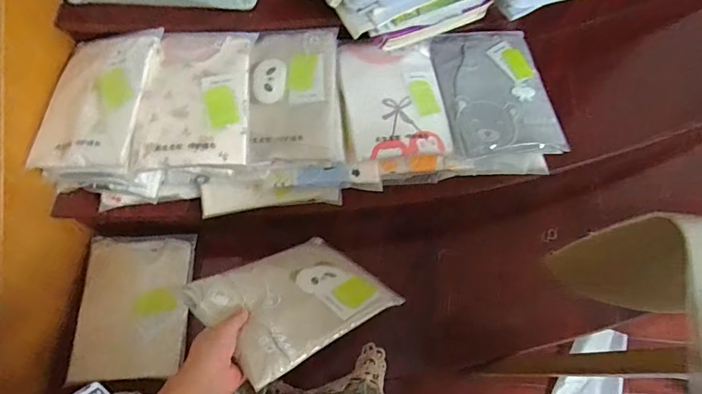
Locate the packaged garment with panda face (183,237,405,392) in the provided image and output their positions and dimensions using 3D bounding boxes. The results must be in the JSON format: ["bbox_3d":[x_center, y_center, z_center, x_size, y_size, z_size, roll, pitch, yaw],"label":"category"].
[{"bbox_3d":[-0.076,0.141,0.638,0.198,0.030,0.265,34,37,31],"label":"packaged garment with panda face"}]

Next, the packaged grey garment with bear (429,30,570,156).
[{"bbox_3d":[0.262,-0.197,0.805,0.197,0.022,0.252,-7,69,-5],"label":"packaged grey garment with bear"}]

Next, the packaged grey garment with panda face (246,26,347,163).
[{"bbox_3d":[-0.092,-0.171,0.725,0.152,0.030,0.228,-4,69,-4],"label":"packaged grey garment with panda face"}]

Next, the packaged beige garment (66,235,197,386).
[{"bbox_3d":[-0.420,0.210,0.851,0.208,0.045,0.266,1,69,-2],"label":"packaged beige garment"}]

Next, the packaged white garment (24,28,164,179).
[{"bbox_3d":[-0.413,-0.156,0.714,0.177,0.066,0.239,7,69,0],"label":"packaged white garment"}]

